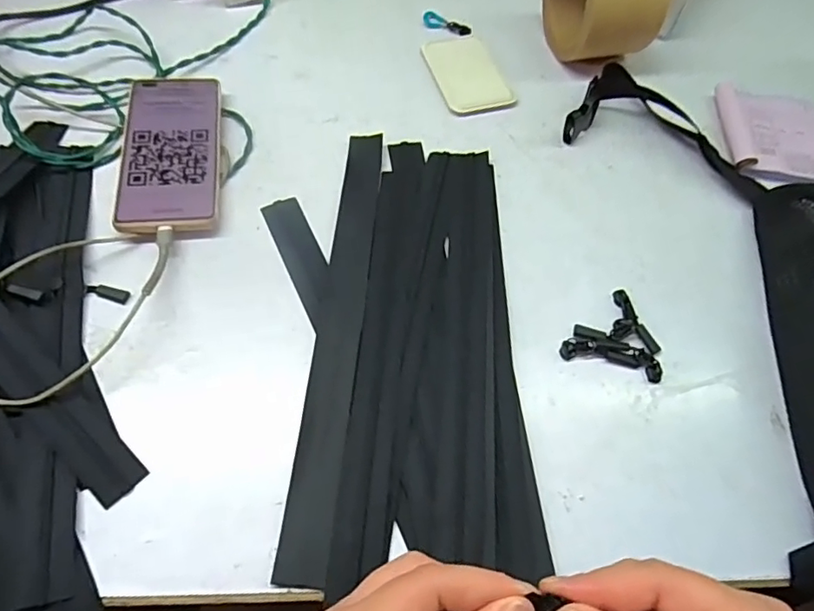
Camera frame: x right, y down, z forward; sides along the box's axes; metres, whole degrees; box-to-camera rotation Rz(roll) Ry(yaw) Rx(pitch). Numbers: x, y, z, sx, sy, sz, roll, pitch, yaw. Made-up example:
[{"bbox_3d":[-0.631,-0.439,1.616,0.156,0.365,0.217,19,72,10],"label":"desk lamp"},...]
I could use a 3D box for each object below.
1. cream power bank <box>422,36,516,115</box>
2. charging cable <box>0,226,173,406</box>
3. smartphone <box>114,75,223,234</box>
[{"bbox_3d":[0.058,-0.228,0.540,0.064,0.008,0.098,-17,63,-13],"label":"cream power bank"},{"bbox_3d":[-0.234,-0.007,0.381,0.096,0.036,0.163,28,63,11],"label":"charging cable"},{"bbox_3d":[-0.198,-0.130,0.464,0.077,0.019,0.169,-5,61,-7],"label":"smartphone"}]

